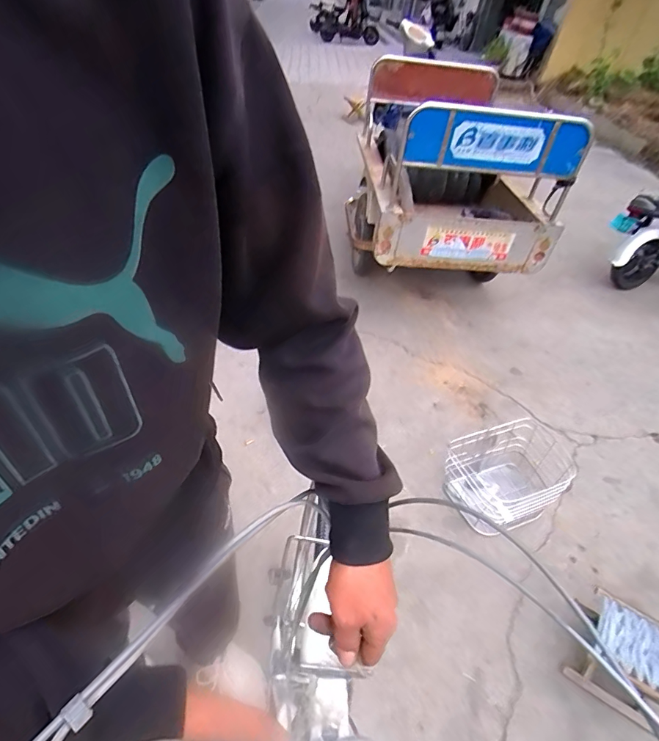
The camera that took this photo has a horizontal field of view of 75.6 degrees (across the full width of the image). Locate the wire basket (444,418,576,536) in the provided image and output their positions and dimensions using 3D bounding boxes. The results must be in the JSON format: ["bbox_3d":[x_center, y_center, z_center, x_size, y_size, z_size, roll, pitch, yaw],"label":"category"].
[{"bbox_3d":[0.639,0.355,1.493,0.424,0.185,0.299,-18,50,-24],"label":"wire basket"}]

